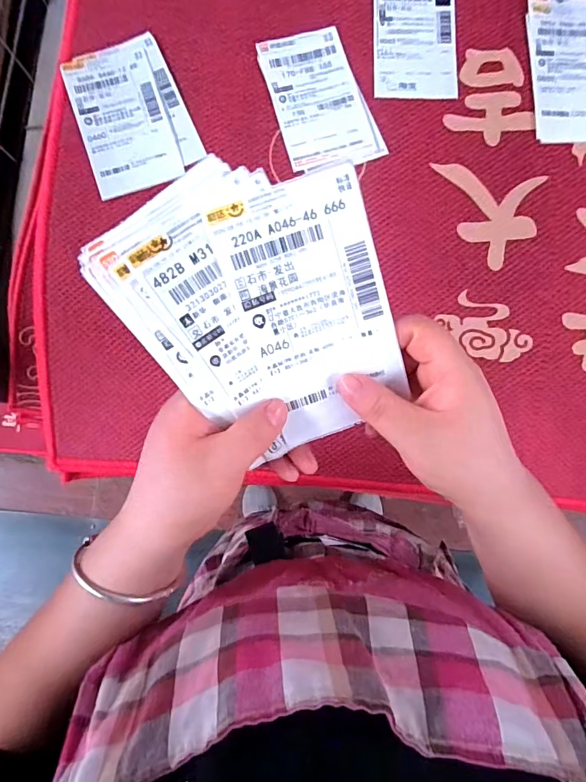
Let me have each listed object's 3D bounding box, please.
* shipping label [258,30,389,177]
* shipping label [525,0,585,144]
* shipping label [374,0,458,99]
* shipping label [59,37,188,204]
[{"bbox_3d":[0.023,-0.264,0.393,0.081,0.004,0.136,-18,83,-1],"label":"shipping label"},{"bbox_3d":[0.258,-0.299,0.398,0.078,0.009,0.146,-2,84,2],"label":"shipping label"},{"bbox_3d":[0.114,-0.334,0.404,0.076,0.008,0.131,0,85,2],"label":"shipping label"},{"bbox_3d":[-0.153,-0.245,0.385,0.075,0.008,0.135,-18,84,0],"label":"shipping label"}]

